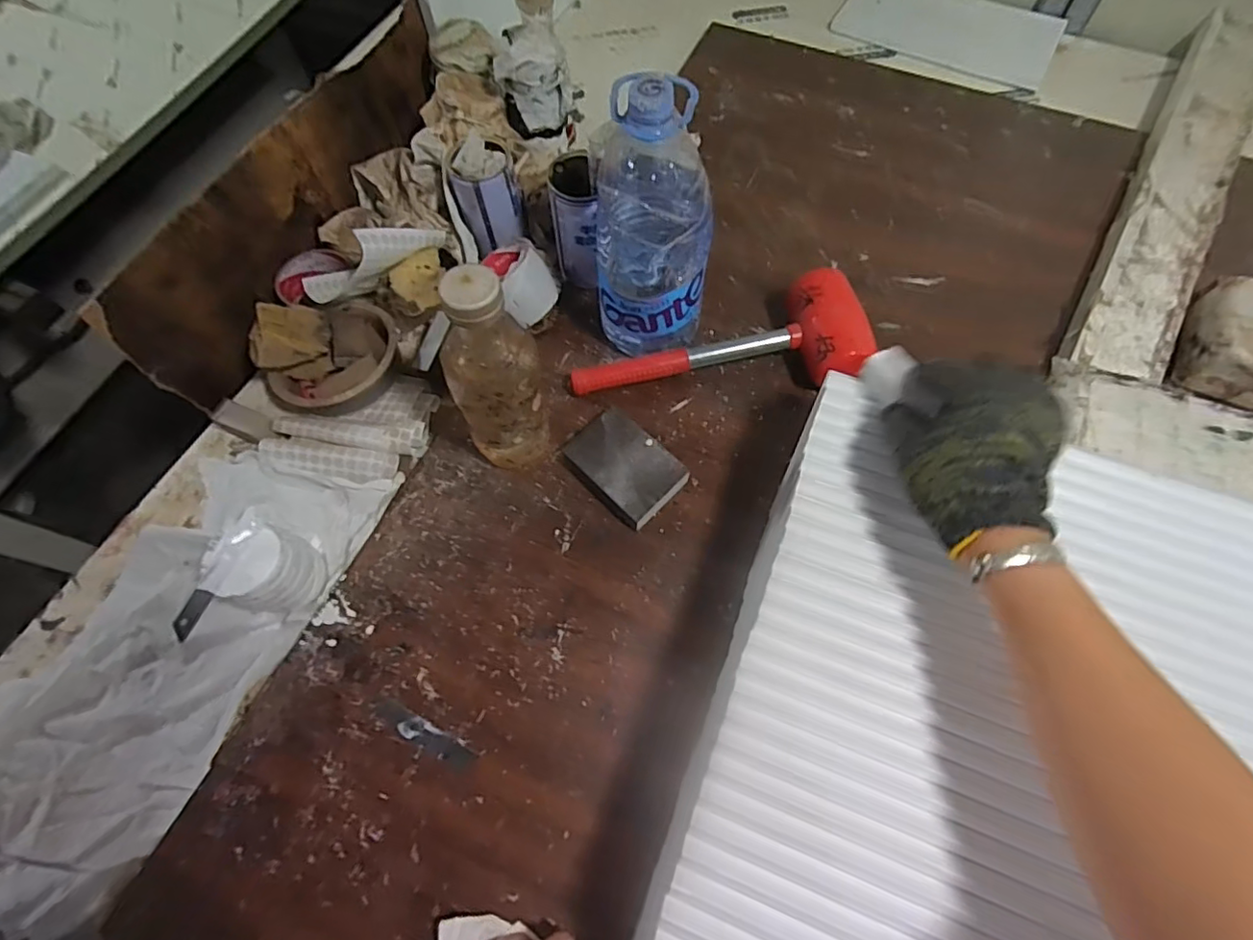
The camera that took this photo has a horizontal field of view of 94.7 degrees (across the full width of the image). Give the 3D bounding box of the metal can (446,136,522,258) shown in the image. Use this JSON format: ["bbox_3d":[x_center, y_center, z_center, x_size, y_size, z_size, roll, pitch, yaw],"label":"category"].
[{"bbox_3d":[-0.152,-0.298,0.625,0.066,0.094,0.070,-1,65,2],"label":"metal can"}]

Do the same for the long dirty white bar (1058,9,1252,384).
[{"bbox_3d":[0.645,-0.343,0.668,0.093,0.052,0.680,30,70,15],"label":"long dirty white bar"}]

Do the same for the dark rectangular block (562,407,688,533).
[{"bbox_3d":[-0.003,-0.002,0.544,0.105,0.030,0.072,41,73,18],"label":"dark rectangular block"}]

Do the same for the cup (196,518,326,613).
[{"bbox_3d":[-0.310,0.087,0.501,0.067,0.069,0.064,-1,65,2],"label":"cup"}]

